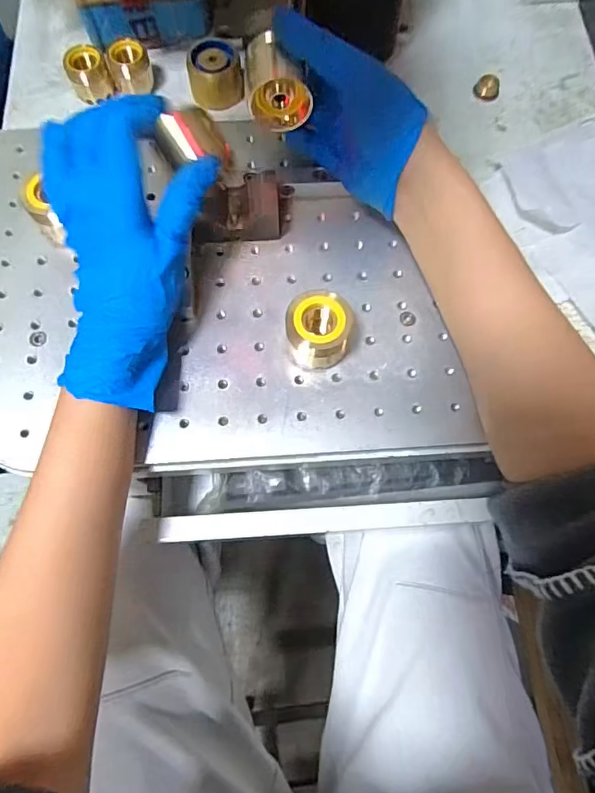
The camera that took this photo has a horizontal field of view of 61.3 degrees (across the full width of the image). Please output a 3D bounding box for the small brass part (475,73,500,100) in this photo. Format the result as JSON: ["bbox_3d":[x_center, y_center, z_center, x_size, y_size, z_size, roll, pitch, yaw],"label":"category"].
[{"bbox_3d":[0.157,-0.255,0.413,0.020,0.011,0.015,18,73,6],"label":"small brass part"}]

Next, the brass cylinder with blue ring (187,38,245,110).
[{"bbox_3d":[-0.064,-0.253,0.395,0.041,0.027,0.038,-4,72,-1],"label":"brass cylinder with blue ring"}]

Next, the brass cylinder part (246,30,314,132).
[{"bbox_3d":[-0.013,-0.195,0.311,0.035,0.030,0.043,-3,72,-1],"label":"brass cylinder part"}]

